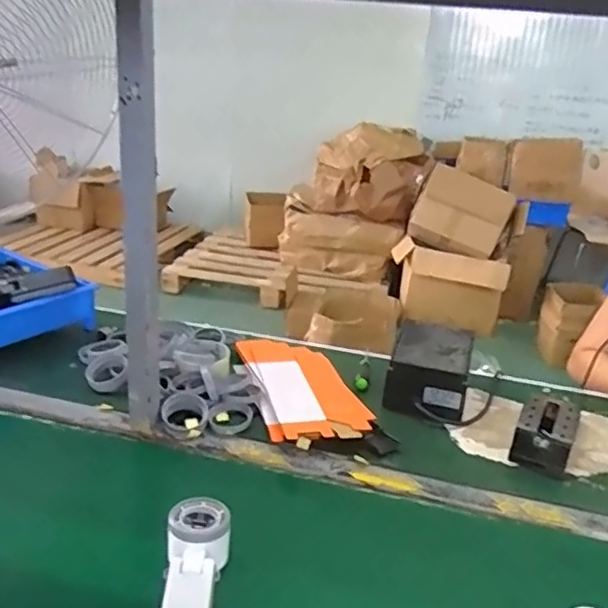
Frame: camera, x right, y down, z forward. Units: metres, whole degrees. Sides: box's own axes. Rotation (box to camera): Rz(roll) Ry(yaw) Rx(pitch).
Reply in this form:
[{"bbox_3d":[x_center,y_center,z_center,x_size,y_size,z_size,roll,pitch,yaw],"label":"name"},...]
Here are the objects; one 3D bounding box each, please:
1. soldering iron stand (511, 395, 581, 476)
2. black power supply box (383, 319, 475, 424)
[{"bbox_3d":[0.306,0.168,0.795,0.070,0.073,0.059,18,26,30],"label":"soldering iron stand"},{"bbox_3d":[0.188,0.095,0.925,0.112,0.094,0.138,11,23,16],"label":"black power supply box"}]

